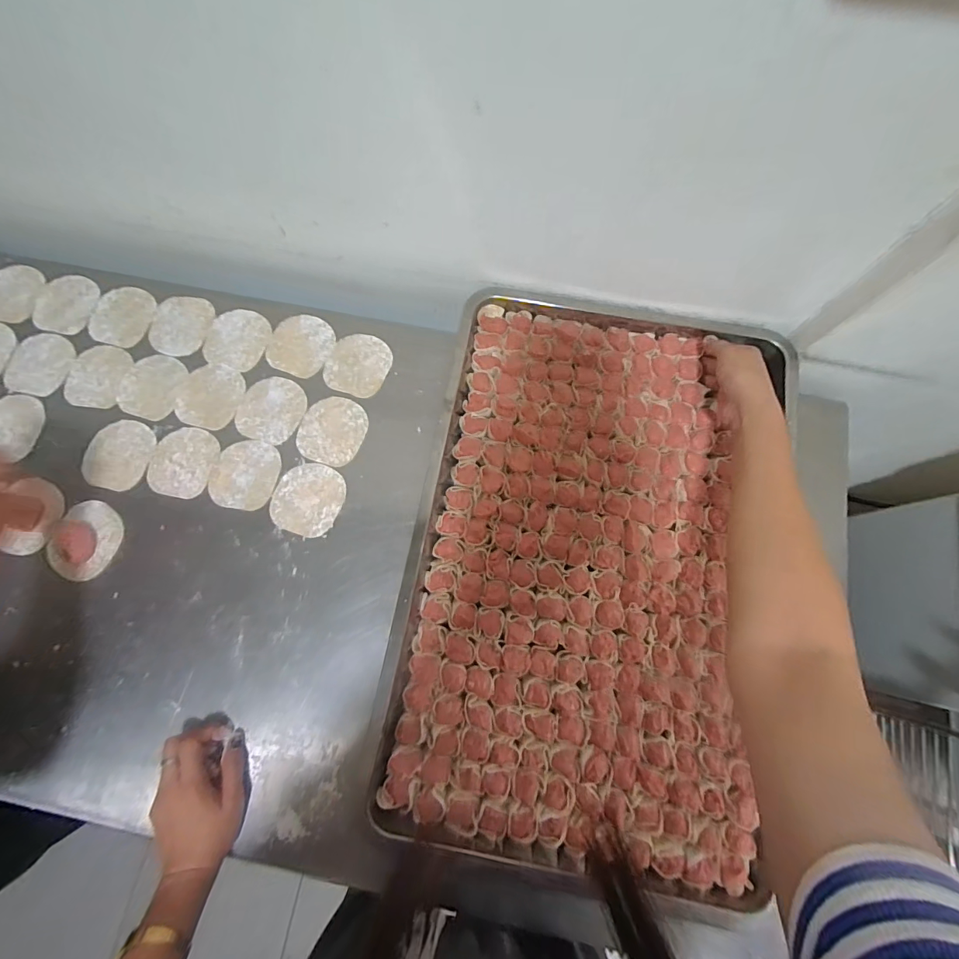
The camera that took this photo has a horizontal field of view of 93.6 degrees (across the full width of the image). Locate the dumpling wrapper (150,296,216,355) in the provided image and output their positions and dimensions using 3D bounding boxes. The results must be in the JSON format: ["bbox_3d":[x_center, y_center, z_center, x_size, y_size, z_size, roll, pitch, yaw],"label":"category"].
[{"bbox_3d":[-0.393,-0.203,0.594,0.077,0.004,0.085,16,78,4],"label":"dumpling wrapper"}]

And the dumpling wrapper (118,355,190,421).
[{"bbox_3d":[-0.412,-0.118,0.566,0.077,0.006,0.082,0,78,0],"label":"dumpling wrapper"}]

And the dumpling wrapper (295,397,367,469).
[{"bbox_3d":[-0.180,-0.060,0.551,0.078,0.005,0.084,19,78,4],"label":"dumpling wrapper"}]

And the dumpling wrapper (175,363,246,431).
[{"bbox_3d":[-0.336,-0.105,0.563,0.077,0.004,0.083,0,78,0],"label":"dumpling wrapper"}]

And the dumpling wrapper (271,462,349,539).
[{"bbox_3d":[-0.202,0.022,0.529,0.082,0.004,0.083,18,78,4],"label":"dumpling wrapper"}]

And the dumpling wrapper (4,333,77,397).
[{"bbox_3d":[-0.569,-0.149,0.584,0.087,0.005,0.083,-1,78,5],"label":"dumpling wrapper"}]

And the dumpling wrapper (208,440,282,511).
[{"bbox_3d":[-0.280,-0.007,0.538,0.077,0.004,0.083,0,78,0],"label":"dumpling wrapper"}]

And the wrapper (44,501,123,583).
[{"bbox_3d":[-0.460,0.069,0.522,0.069,0.016,0.086,20,78,4],"label":"wrapper"}]

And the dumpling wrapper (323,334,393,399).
[{"bbox_3d":[-0.154,-0.146,0.575,0.080,0.004,0.082,-1,75,2],"label":"dumpling wrapper"}]

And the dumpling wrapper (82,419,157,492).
[{"bbox_3d":[-0.440,-0.031,0.551,0.076,0.006,0.085,14,78,3],"label":"dumpling wrapper"}]

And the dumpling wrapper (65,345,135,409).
[{"bbox_3d":[-0.486,-0.132,0.574,0.076,0.007,0.083,0,75,0],"label":"dumpling wrapper"}]

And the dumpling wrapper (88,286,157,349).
[{"bbox_3d":[-0.471,-0.216,0.593,0.081,0.004,0.082,0,78,0],"label":"dumpling wrapper"}]

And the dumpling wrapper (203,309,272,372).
[{"bbox_3d":[-0.315,-0.184,0.585,0.079,0.004,0.080,17,78,4],"label":"dumpling wrapper"}]

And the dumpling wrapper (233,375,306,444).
[{"bbox_3d":[-0.257,-0.087,0.560,0.080,0.005,0.083,0,78,0],"label":"dumpling wrapper"}]

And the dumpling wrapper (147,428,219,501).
[{"bbox_3d":[-0.359,-0.021,0.545,0.077,0.005,0.085,17,76,3],"label":"dumpling wrapper"}]

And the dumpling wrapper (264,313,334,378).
[{"bbox_3d":[-0.231,-0.174,0.583,0.080,0.004,0.082,0,76,1],"label":"dumpling wrapper"}]

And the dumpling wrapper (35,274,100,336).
[{"bbox_3d":[-0.554,-0.235,0.603,0.081,0.008,0.081,15,78,3],"label":"dumpling wrapper"}]

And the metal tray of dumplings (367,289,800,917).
[{"bbox_3d":[0.118,0.076,0.477,0.355,0.027,0.578,10,78,2],"label":"metal tray of dumplings"}]

